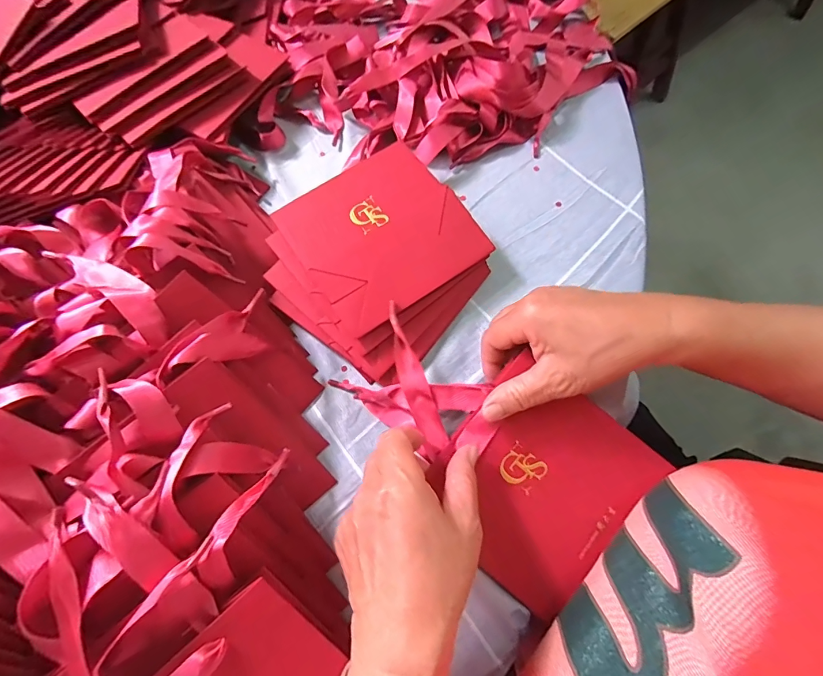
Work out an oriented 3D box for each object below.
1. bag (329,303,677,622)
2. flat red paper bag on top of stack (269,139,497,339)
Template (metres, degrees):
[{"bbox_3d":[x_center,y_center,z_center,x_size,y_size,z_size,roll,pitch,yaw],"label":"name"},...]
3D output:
[{"bbox_3d":[0.054,0.074,0.297,0.214,0.041,0.132,37,72,15],"label":"bag"},{"bbox_3d":[-0.026,-0.091,0.342,0.137,0.010,0.138,-34,72,-9],"label":"flat red paper bag on top of stack"}]

